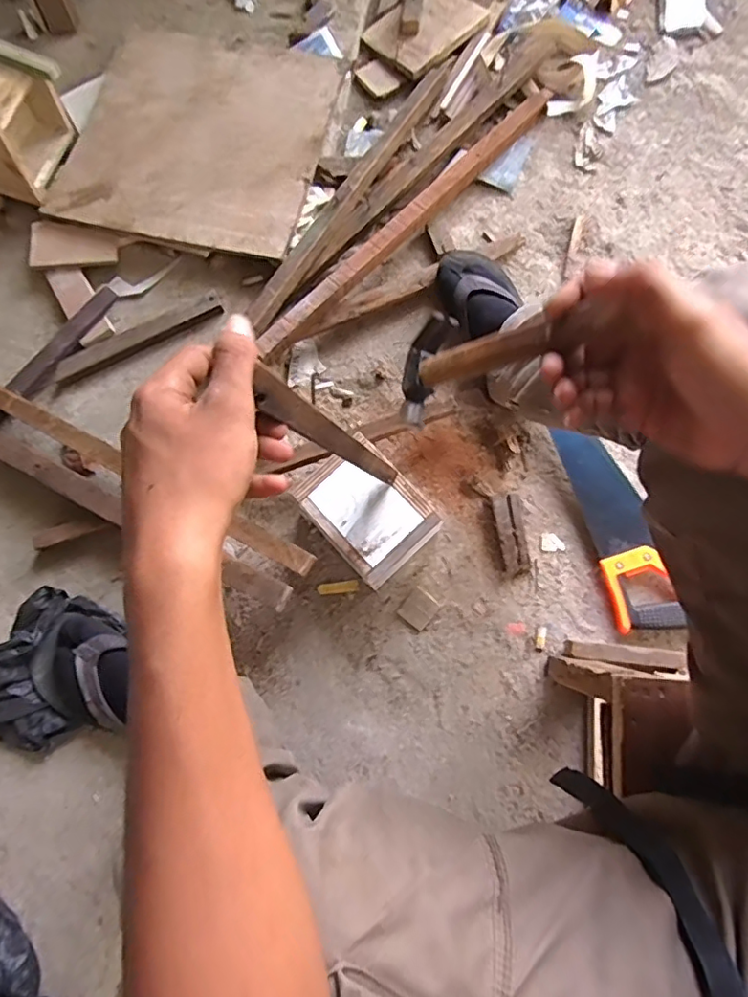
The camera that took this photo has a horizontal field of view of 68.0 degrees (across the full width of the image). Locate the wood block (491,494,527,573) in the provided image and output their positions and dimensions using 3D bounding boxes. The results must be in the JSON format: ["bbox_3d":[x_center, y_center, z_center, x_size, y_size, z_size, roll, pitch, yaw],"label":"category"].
[{"bbox_3d":[0.192,0.047,0.774,0.038,0.022,0.107,-8,79,-1],"label":"wood block"}]

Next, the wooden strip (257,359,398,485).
[{"bbox_3d":[-0.023,-0.043,0.478,0.018,0.371,0.019,-24,79,9],"label":"wooden strip"}]

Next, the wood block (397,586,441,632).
[{"bbox_3d":[0.062,0.150,0.754,0.042,0.009,0.047,39,82,8],"label":"wood block"}]

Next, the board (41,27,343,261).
[{"bbox_3d":[-0.276,-0.571,0.870,0.389,0.012,0.382,14,77,7],"label":"board"}]

